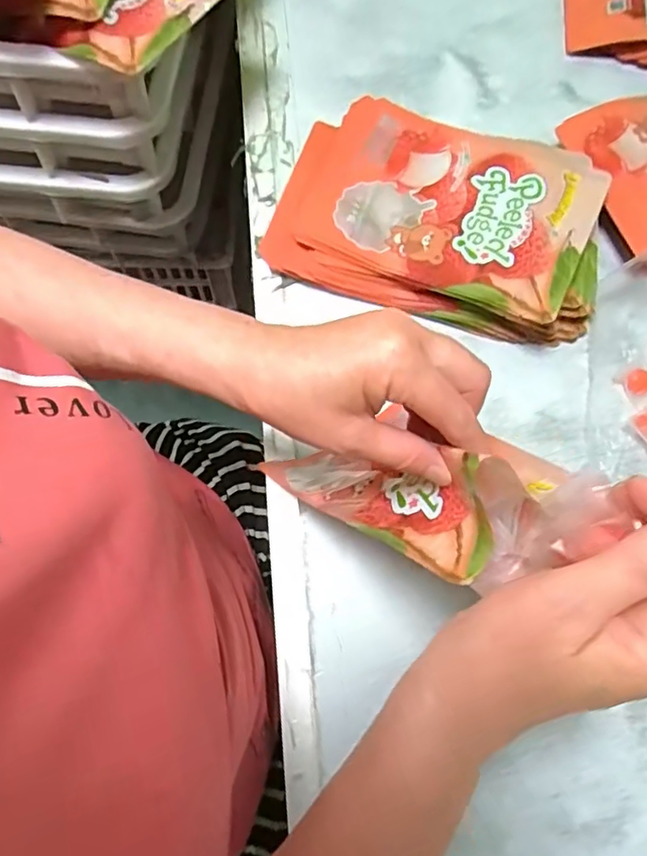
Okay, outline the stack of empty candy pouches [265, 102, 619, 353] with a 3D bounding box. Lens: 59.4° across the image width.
[{"bbox_3d":[0.103,-0.180,0.495,0.279,0.050,0.185,22,74,4],"label":"stack of empty candy pouches"}]

